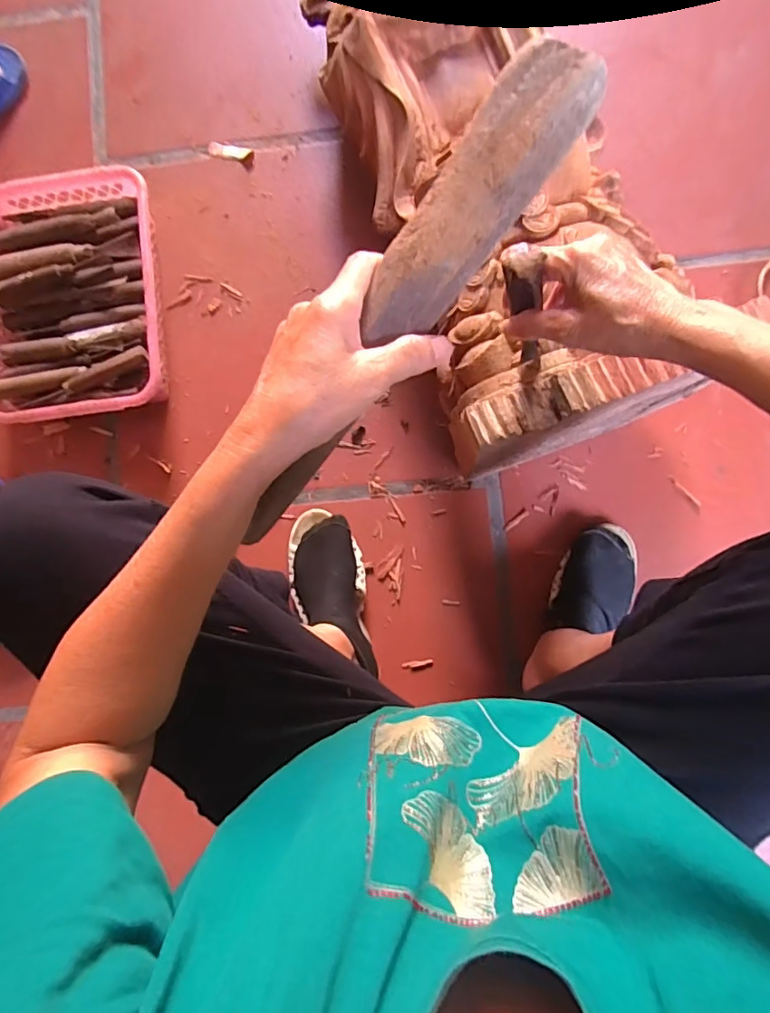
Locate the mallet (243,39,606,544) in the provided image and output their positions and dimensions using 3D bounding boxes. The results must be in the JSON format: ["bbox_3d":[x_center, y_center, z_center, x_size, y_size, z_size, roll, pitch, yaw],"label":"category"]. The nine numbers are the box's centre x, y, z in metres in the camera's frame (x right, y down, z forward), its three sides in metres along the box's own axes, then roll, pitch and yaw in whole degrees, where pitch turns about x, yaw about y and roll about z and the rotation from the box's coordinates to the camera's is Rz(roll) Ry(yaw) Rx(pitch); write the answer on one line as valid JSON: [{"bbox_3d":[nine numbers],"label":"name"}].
[{"bbox_3d":[0.005,-0.109,0.308,0.048,0.028,0.318,37,104,6],"label":"mallet"}]

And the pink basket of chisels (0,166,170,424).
[{"bbox_3d":[-0.414,-0.274,0.707,0.239,0.092,0.327,-8,86,3],"label":"pink basket of chisels"}]

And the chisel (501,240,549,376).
[{"bbox_3d":[0.116,-0.149,0.423,0.022,0.150,0.019,18,87,19],"label":"chisel"}]

